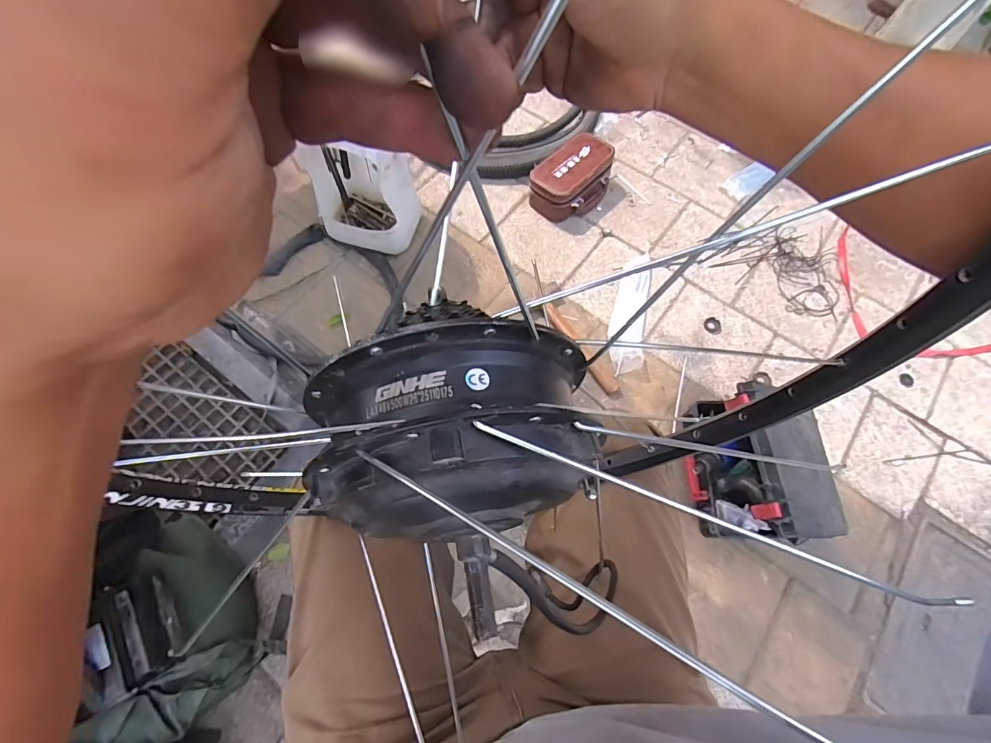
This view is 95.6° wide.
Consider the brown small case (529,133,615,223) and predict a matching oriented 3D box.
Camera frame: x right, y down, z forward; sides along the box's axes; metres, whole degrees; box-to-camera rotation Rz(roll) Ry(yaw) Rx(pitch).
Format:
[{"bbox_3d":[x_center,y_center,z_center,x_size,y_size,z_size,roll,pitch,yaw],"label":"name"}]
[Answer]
[{"bbox_3d":[0.203,-0.514,1.209,0.230,0.117,0.164,-41,74,-17],"label":"brown small case"}]

